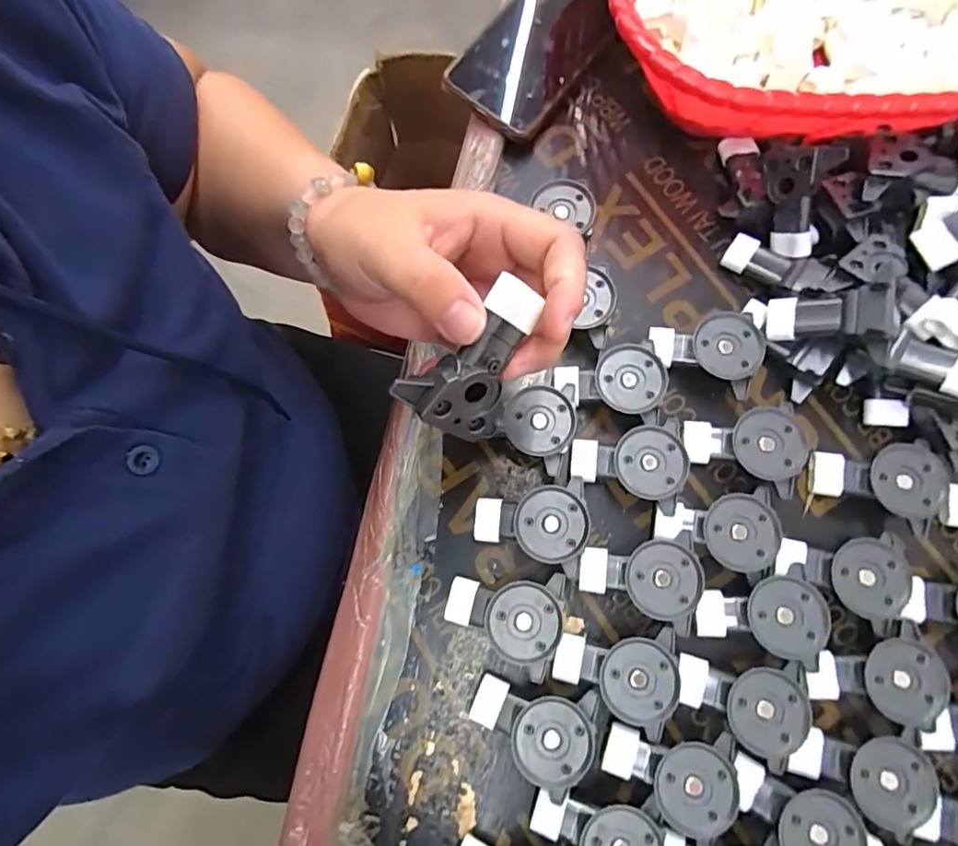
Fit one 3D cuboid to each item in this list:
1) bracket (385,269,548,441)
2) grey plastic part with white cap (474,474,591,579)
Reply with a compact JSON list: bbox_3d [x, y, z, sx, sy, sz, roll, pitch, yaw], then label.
[{"bbox_3d":[-0.005,-0.028,0.221,0.048,0.023,0.064,20,102,-31],"label":"bracket"},{"bbox_3d":[0.032,0.056,0.327,0.065,0.029,0.053,14,77,3],"label":"grey plastic part with white cap"}]

